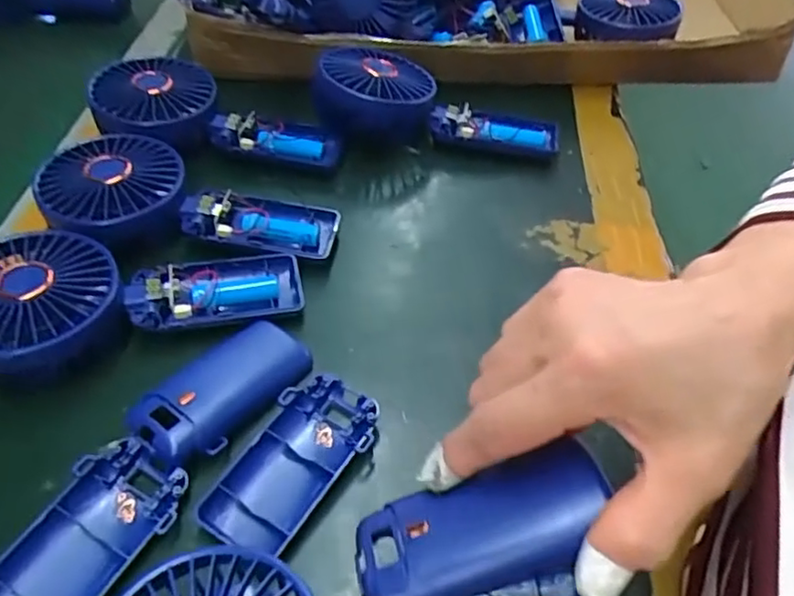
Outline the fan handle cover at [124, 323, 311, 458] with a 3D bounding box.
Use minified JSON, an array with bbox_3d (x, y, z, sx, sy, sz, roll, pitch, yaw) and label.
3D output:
[{"bbox_3d":[-0.087,0.045,0.323,0.044,0.015,0.089,33,57,27],"label":"fan handle cover"}]

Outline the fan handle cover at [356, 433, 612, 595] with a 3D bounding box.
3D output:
[{"bbox_3d":[0.029,0.079,0.221,0.089,0.011,0.041,-24,53,3],"label":"fan handle cover"}]

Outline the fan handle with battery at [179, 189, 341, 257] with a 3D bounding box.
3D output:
[{"bbox_3d":[-0.086,-0.050,0.405,0.096,0.016,0.043,6,49,7],"label":"fan handle with battery"}]

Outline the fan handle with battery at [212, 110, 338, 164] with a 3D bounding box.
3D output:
[{"bbox_3d":[-0.089,-0.116,0.467,0.095,0.020,0.038,7,49,7],"label":"fan handle with battery"}]

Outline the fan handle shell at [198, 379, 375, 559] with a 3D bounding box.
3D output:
[{"bbox_3d":[-0.048,0.078,0.304,0.047,0.015,0.089,24,54,21],"label":"fan handle shell"}]

